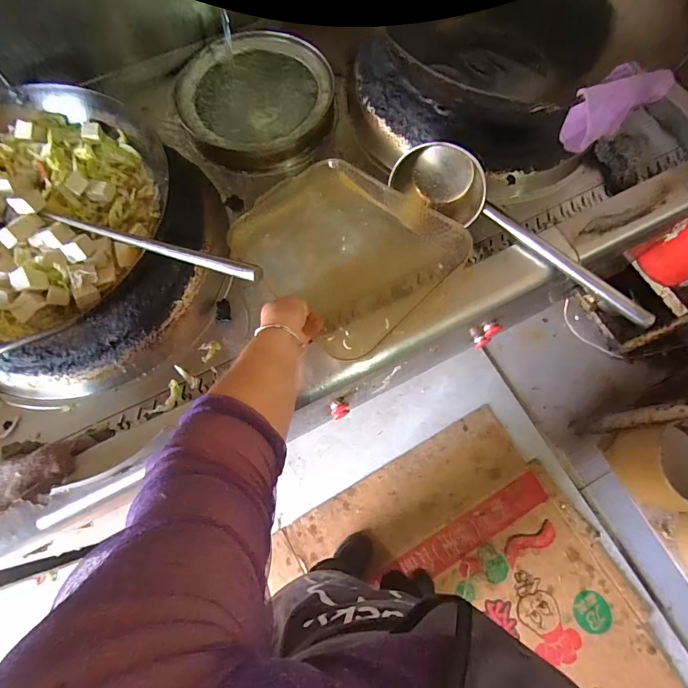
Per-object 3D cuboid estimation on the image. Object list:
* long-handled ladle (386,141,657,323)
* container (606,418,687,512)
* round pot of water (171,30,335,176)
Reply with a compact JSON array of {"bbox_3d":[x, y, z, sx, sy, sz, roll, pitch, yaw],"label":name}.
[{"bbox_3d":[0.304,-0.202,0.666,0.472,0.101,0.123,32,74,10],"label":"long-handled ladle"},{"bbox_3d":[0.868,0.328,1.040,0.219,0.198,0.235,-9,71,-3],"label":"container"},{"bbox_3d":[-0.174,-0.488,0.798,0.288,0.089,0.292,0,71,0],"label":"round pot of water"}]

